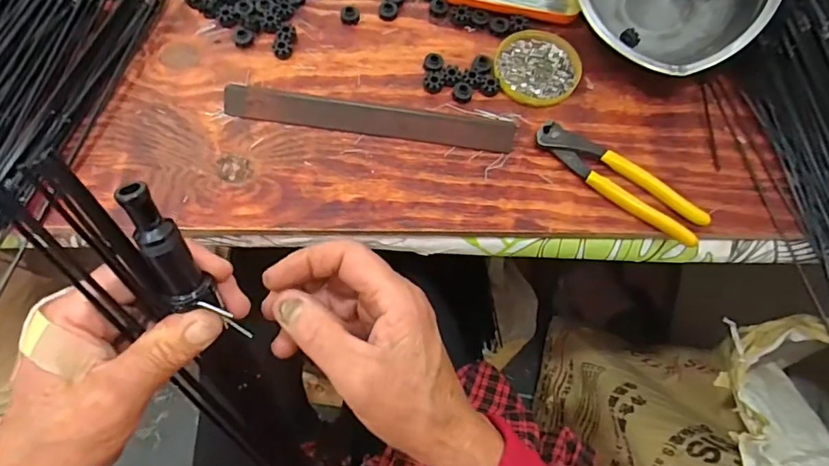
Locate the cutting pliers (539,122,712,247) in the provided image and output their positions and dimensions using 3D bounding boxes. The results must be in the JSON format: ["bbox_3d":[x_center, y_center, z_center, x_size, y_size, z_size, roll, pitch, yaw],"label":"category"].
[{"bbox_3d":[0.181,-0.048,0.452,0.161,0.018,0.036,38,71,11],"label":"cutting pliers"}]

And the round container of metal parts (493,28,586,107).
[{"bbox_3d":[0.122,-0.165,0.502,0.081,0.009,0.087,1,68,-3],"label":"round container of metal parts"}]

